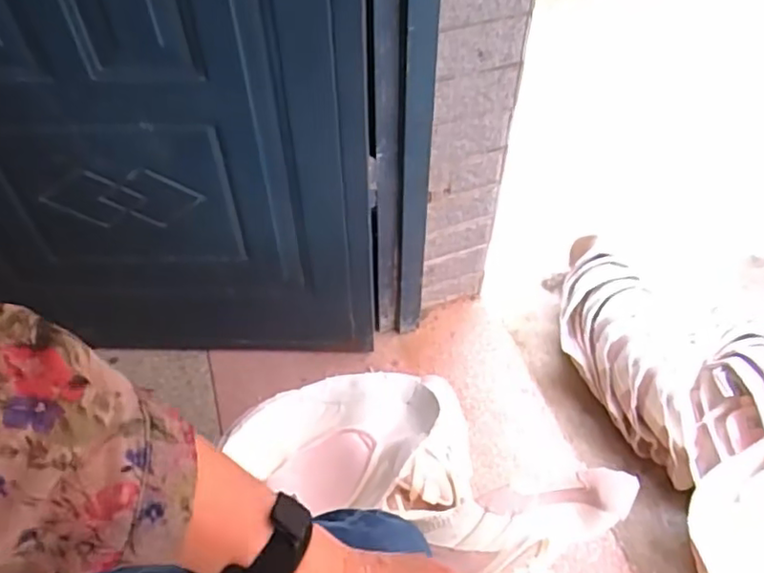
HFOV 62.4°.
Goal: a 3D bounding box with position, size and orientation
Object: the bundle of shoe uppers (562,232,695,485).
[{"bbox_3d":[0.373,0.104,1.008,0.129,0.156,0.409,-6,49,-6],"label":"bundle of shoe uppers"}]

